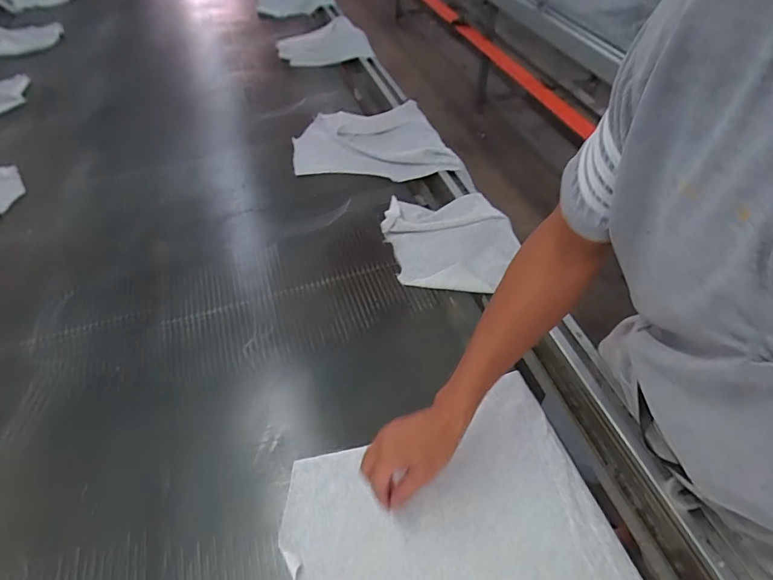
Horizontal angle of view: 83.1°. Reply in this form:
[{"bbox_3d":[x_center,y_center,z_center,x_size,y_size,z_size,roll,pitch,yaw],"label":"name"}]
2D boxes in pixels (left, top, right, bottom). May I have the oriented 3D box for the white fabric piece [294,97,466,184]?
[{"bbox_3d":[-0.038,-0.367,1.096,0.387,0.084,0.293,-3,51,-4],"label":"white fabric piece"}]

